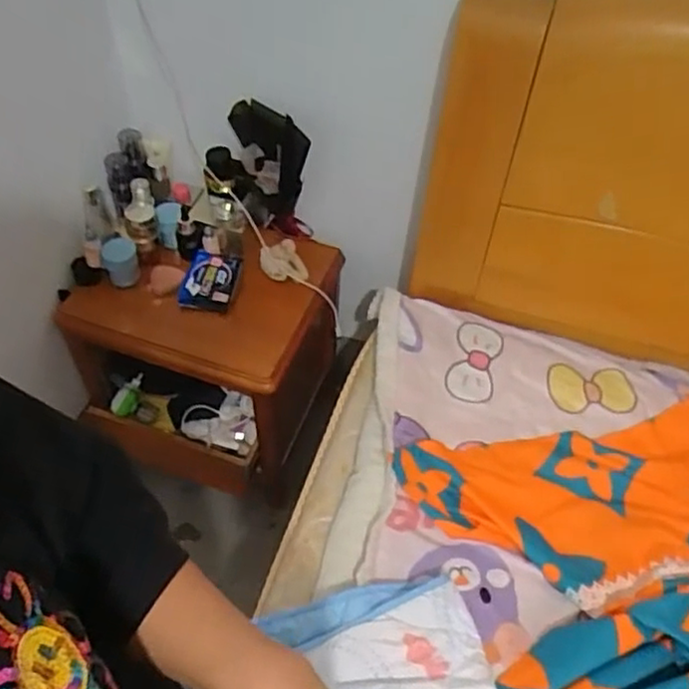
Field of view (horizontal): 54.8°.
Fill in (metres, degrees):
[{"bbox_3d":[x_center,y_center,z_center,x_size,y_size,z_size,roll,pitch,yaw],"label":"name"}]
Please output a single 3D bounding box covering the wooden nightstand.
[{"bbox_3d":[-0.287,0.064,1.479,0.445,0.583,0.409,18,52,11],"label":"wooden nightstand"}]

